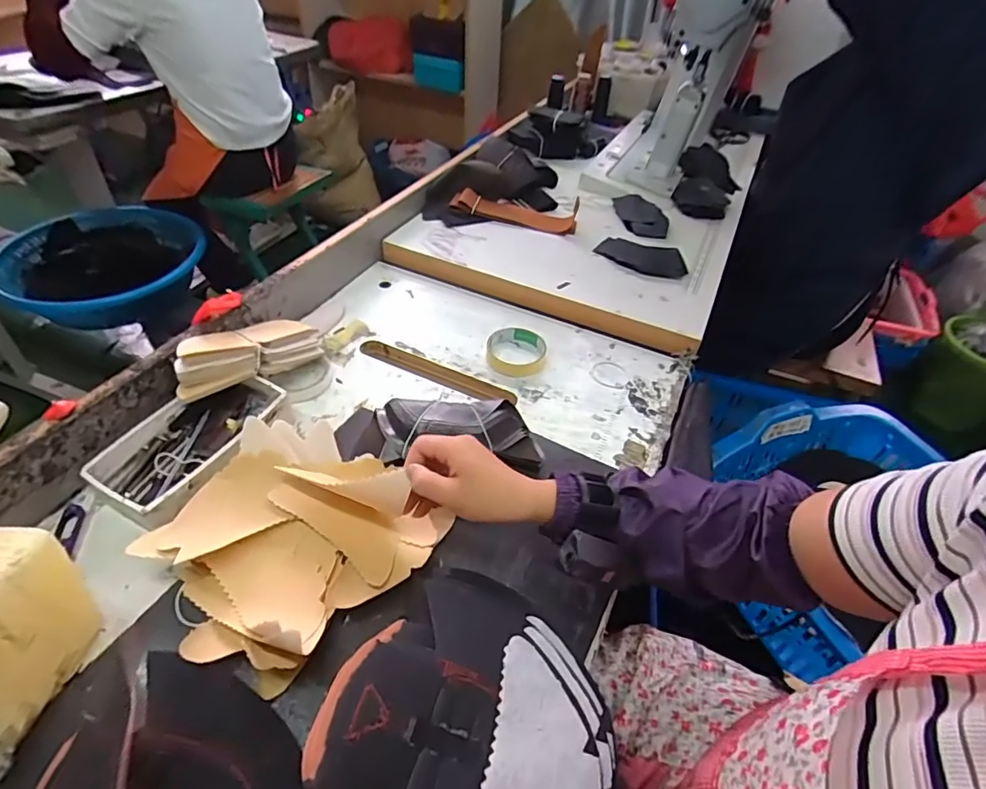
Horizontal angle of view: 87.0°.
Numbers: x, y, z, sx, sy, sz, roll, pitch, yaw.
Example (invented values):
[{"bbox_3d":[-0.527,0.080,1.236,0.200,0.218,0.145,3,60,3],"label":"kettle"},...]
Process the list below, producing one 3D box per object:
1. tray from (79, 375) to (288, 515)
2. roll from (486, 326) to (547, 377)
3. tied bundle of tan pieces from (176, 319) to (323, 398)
[{"bbox_3d":[-0.316,0.053,0.563,0.123,0.045,0.189,24,48,21],"label":"tray"},{"bbox_3d":[0.031,-0.060,0.722,0.082,0.021,0.090,3,44,-3],"label":"roll"},{"bbox_3d":[-0.292,-0.051,0.623,0.073,0.040,0.181,29,36,25],"label":"tied bundle of tan pieces"}]

